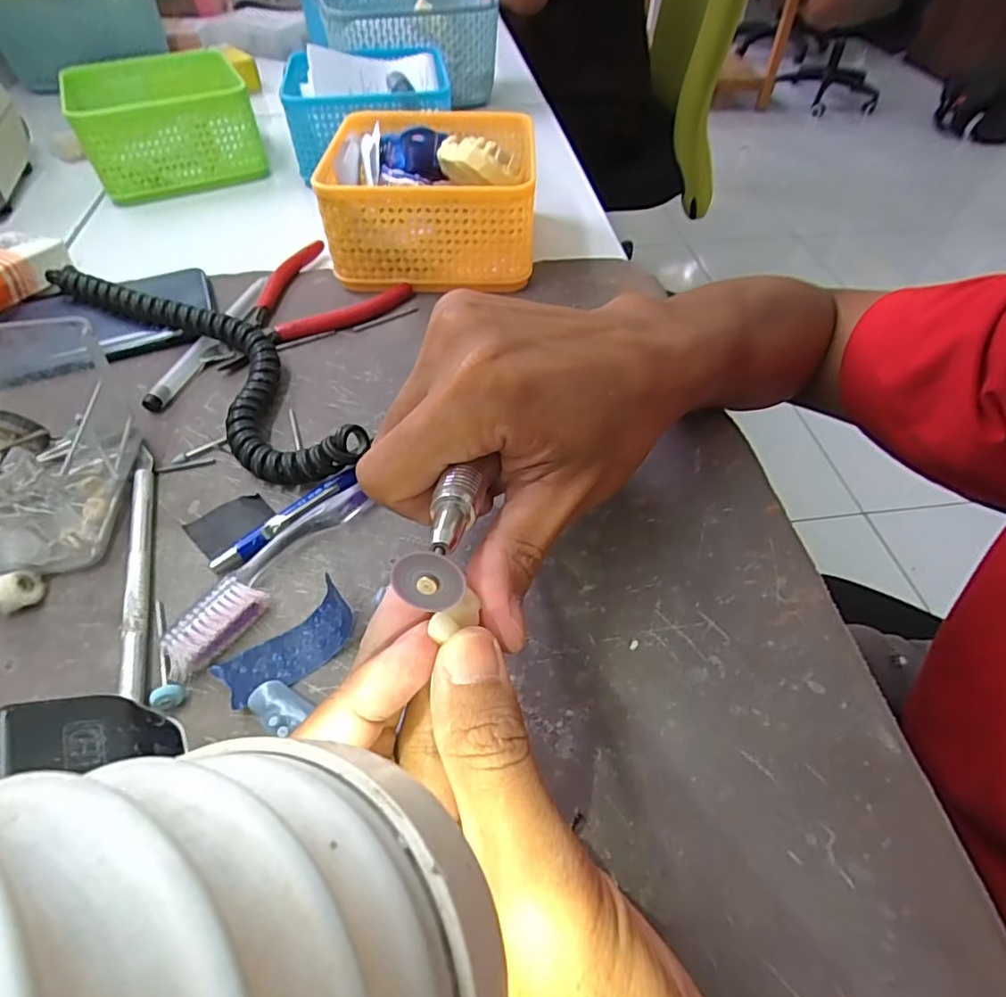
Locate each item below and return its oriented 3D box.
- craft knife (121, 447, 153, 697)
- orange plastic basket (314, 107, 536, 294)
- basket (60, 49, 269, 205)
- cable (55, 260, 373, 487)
[{"bbox_3d":[-0.150,0.022,0.235,0.008,0.010,0.131,-16,53,-12],"label":"craft knife"},{"bbox_3d":[-0.045,-0.207,0.388,0.130,0.064,0.135,0,51,1],"label":"orange plastic basket"},{"bbox_3d":[-0.282,-0.317,0.479,0.127,0.058,0.128,-22,54,-17],"label":"basket"},{"bbox_3d":[-0.159,-0.079,0.302,0.248,0.029,0.055,36,60,26],"label":"cable"}]

